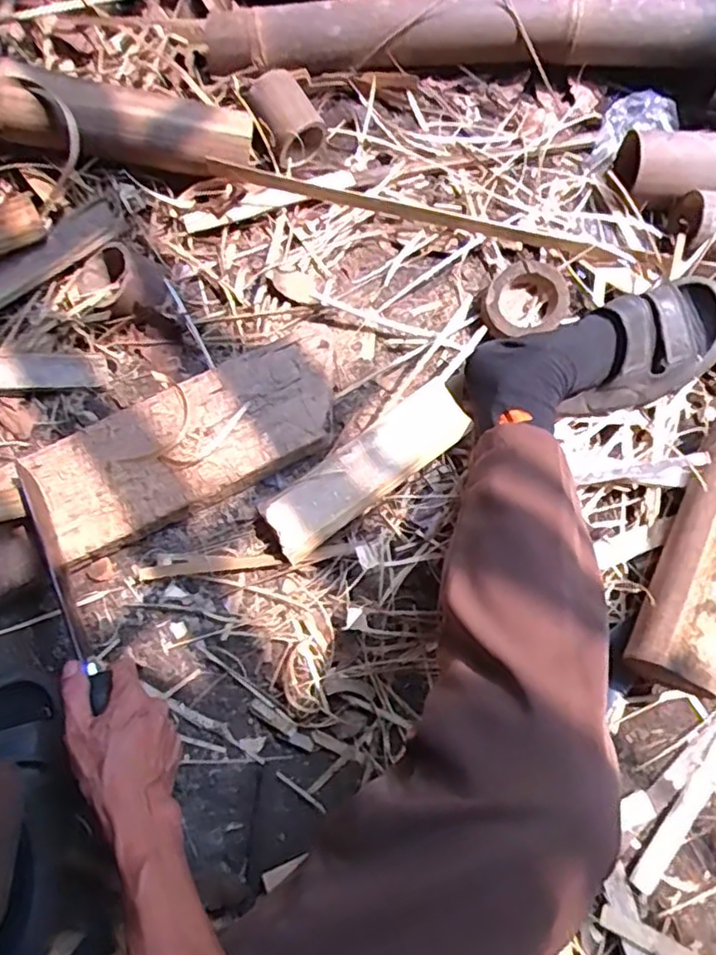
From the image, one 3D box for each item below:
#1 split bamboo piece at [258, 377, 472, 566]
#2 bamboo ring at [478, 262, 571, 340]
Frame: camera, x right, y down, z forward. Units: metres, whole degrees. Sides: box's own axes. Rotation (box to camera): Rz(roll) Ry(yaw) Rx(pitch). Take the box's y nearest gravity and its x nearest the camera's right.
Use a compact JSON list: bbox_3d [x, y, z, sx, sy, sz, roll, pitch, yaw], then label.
[{"bbox_3d":[0.009,-0.009,0.661,0.230,0.044,0.069,-36,82,-8],"label":"split bamboo piece"},{"bbox_3d":[0.184,-0.197,0.713,0.098,0.029,0.080,-26,80,-7],"label":"bamboo ring"}]

